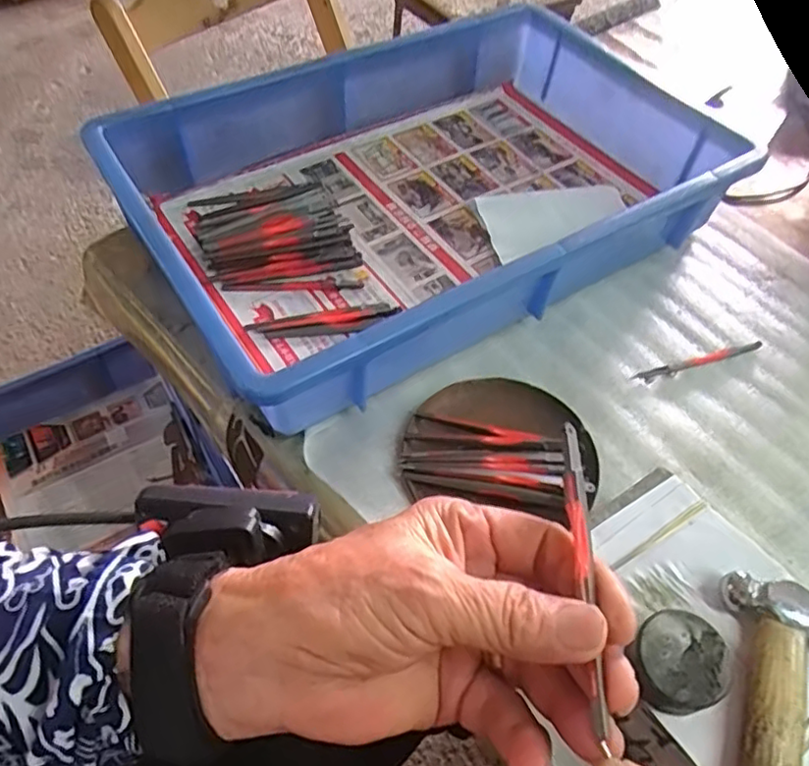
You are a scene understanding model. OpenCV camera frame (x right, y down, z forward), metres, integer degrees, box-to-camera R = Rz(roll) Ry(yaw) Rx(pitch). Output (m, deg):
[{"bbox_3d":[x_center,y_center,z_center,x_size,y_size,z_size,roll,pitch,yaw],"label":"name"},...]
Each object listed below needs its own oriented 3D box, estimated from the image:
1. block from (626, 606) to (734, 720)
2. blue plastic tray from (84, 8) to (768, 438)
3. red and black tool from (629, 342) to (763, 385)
[{"bbox_3d":[0.112,0.116,0.266,0.037,0.020,0.037,2,54,-2],"label":"block"},{"bbox_3d":[0.021,-0.153,0.482,0.422,0.073,0.271,-27,60,-22],"label":"blue plastic tray"},{"bbox_3d":[0.204,-0.015,0.441,0.105,0.004,0.009,-15,56,-16],"label":"red and black tool"}]

